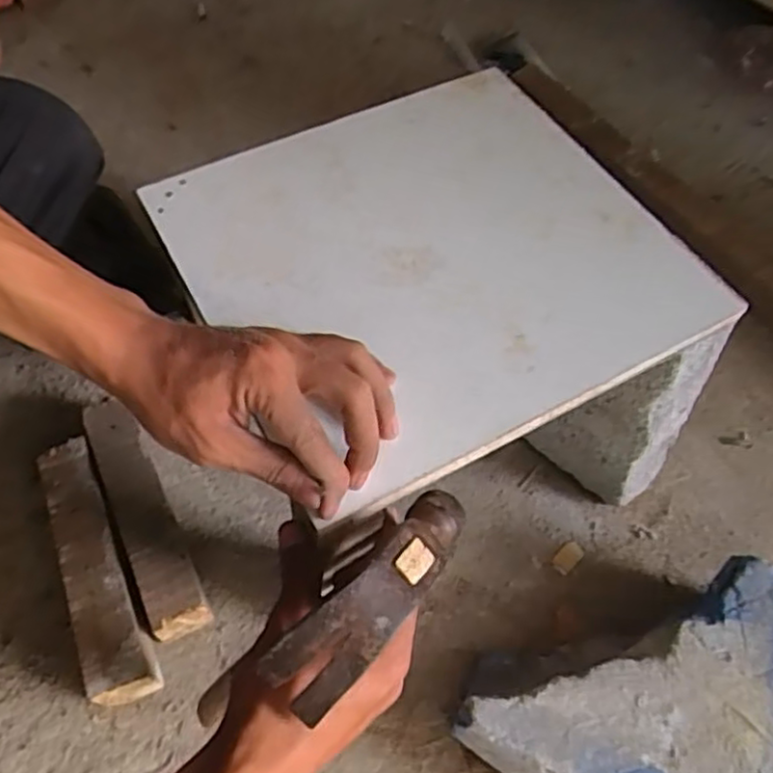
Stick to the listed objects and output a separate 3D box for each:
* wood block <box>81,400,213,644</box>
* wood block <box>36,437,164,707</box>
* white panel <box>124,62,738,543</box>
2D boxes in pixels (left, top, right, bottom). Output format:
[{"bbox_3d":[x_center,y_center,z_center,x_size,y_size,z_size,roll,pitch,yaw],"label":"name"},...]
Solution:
[{"bbox_3d":[-0.189,0.102,0.543,0.041,0.053,0.193,-22,60,-17],"label":"wood block"},{"bbox_3d":[-0.218,0.136,0.520,0.043,0.050,0.196,-21,60,-16],"label":"wood block"},{"bbox_3d":[0.026,-0.088,0.440,0.277,0.010,0.274,-26,63,-15],"label":"white panel"}]

